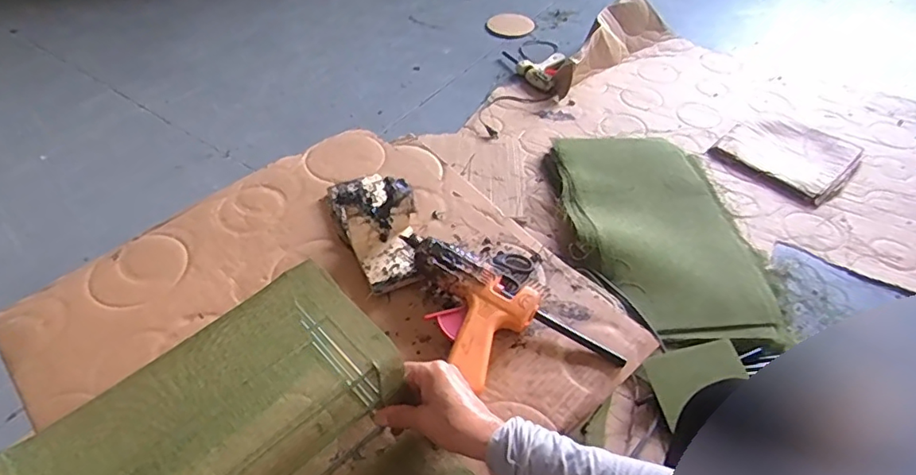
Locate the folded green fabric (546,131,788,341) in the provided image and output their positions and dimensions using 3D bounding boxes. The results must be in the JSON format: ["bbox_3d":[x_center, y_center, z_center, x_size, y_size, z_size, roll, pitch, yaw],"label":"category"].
[{"bbox_3d":[0.432,-0.025,1.195,0.371,0.075,0.596,-6,50,-7],"label":"folded green fabric"}]

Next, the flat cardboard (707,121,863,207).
[{"bbox_3d":[0.831,-0.211,1.388,0.287,0.025,0.282,-36,59,-28],"label":"flat cardboard"}]

